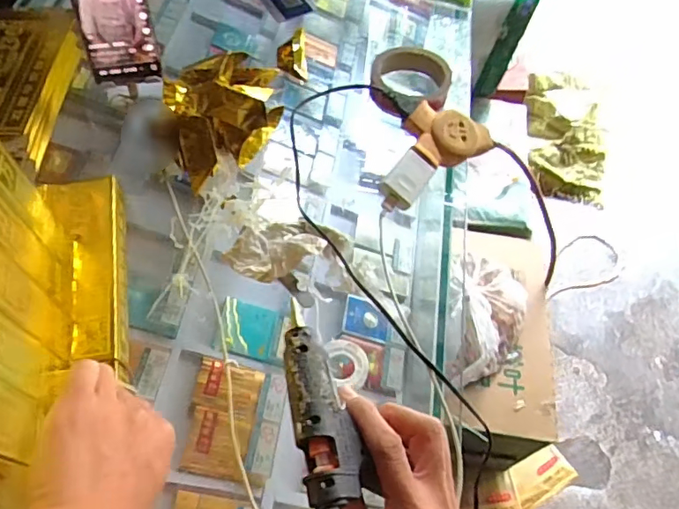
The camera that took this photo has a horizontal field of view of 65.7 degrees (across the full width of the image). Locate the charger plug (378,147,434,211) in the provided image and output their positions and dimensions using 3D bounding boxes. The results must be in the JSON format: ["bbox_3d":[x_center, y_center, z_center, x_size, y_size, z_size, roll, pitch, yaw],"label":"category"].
[{"bbox_3d":[0.073,-0.081,0.558,0.036,0.022,0.064,31,62,14],"label":"charger plug"}]

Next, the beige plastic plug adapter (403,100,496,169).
[{"bbox_3d":[0.122,-0.136,0.585,0.091,0.031,0.069,-20,62,-15],"label":"beige plastic plug adapter"}]

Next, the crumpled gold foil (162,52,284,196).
[{"bbox_3d":[-0.132,-0.171,0.593,0.131,0.052,0.185,-9,60,-9],"label":"crumpled gold foil"}]

